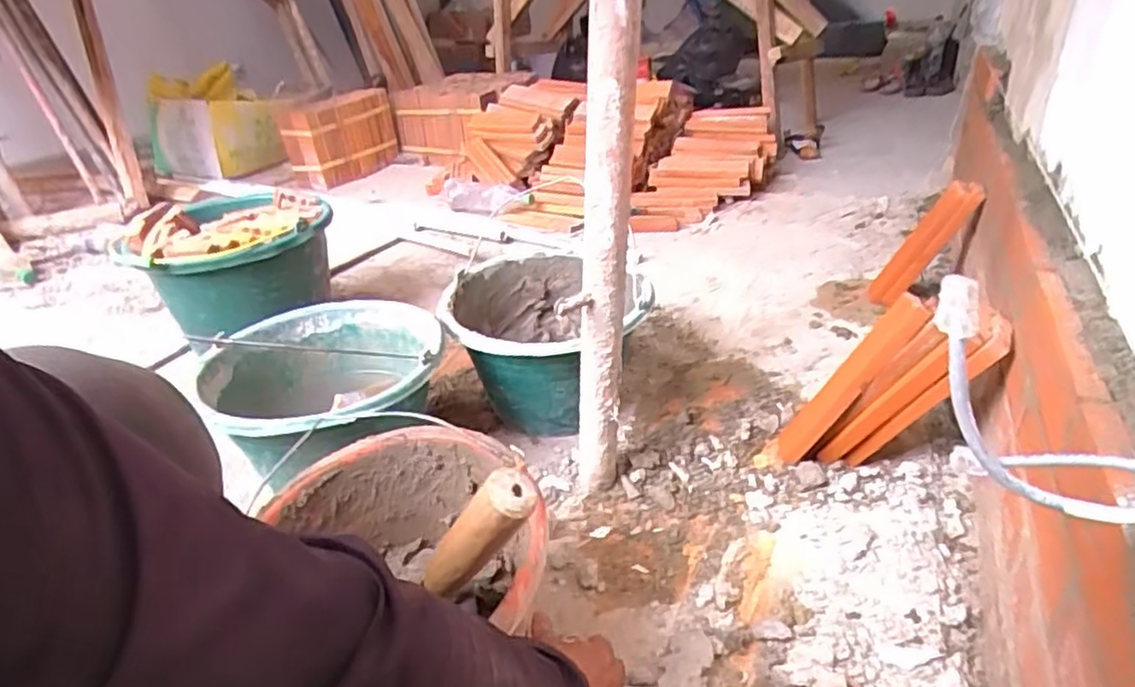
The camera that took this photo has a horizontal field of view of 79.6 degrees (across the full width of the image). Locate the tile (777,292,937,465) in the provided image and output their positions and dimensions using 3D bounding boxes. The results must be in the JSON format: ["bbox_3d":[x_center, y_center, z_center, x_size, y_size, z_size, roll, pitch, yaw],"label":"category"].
[{"bbox_3d":[0.325,0.043,0.787,0.028,0.247,0.042,29,28,-5],"label":"tile"}]

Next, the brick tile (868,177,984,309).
[{"bbox_3d":[0.597,-0.162,1.151,0.048,0.253,0.059,-27,63,-35],"label":"brick tile"}]

